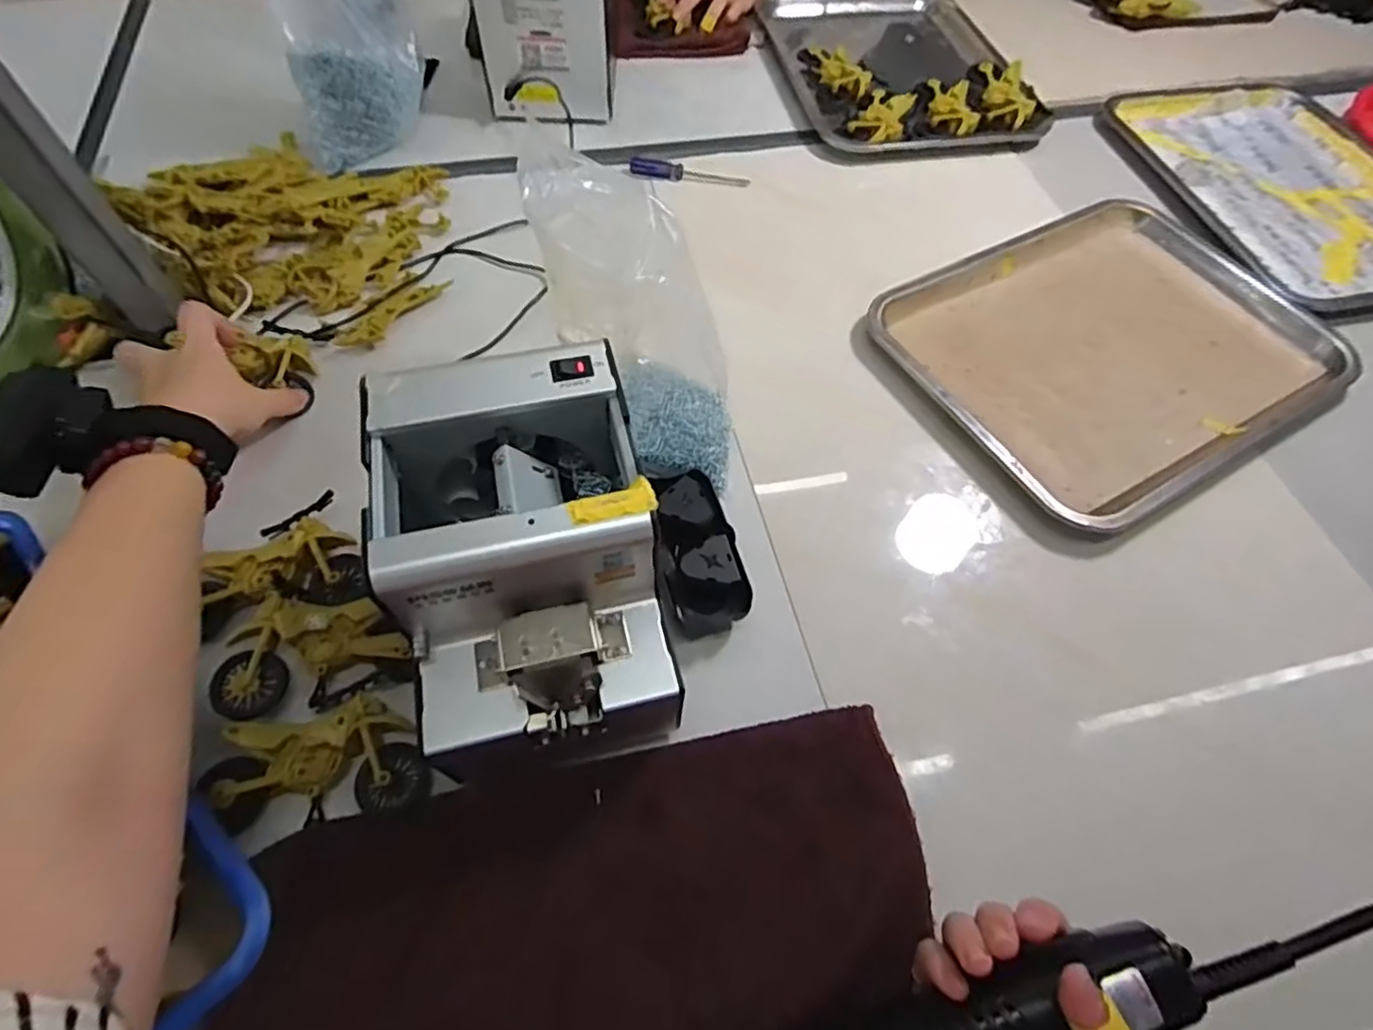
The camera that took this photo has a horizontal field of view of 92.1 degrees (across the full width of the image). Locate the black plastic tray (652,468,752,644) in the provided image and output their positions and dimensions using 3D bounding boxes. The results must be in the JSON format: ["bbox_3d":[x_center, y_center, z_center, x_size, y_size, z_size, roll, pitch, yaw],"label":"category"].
[{"bbox_3d":[0.005,0.024,0.433,0.051,0.020,0.108,-11,62,-10],"label":"black plastic tray"}]

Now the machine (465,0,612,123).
[{"bbox_3d":[-0.141,-0.496,0.667,0.128,0.144,0.135,-1,61,-4],"label":"machine"}]

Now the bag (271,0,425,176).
[{"bbox_3d":[-0.312,-0.438,0.601,0.117,0.191,0.113,-15,63,-11],"label":"bag"}]

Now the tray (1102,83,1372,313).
[{"bbox_3d":[0.636,-0.346,0.685,0.257,0.026,0.358,-10,62,-9],"label":"tray"}]

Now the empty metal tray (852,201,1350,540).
[{"bbox_3d":[0.357,-0.143,0.555,0.358,0.027,0.261,-24,65,-16],"label":"empty metal tray"}]

